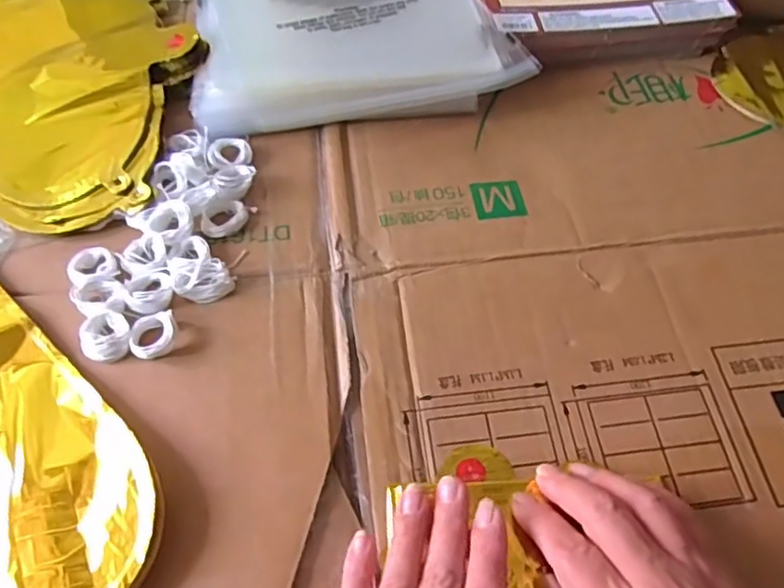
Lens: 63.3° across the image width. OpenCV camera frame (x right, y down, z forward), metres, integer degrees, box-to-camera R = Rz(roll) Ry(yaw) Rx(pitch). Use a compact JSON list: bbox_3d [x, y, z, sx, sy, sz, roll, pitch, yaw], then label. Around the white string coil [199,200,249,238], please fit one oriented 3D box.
[{"bbox_3d":[-0.108,-0.049,0.411,0.030,0.010,0.022,-25,61,-15],"label":"white string coil"}]

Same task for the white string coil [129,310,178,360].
[{"bbox_3d":[-0.137,0.024,0.365,0.025,0.010,0.026,-6,57,-3],"label":"white string coil"}]

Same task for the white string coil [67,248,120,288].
[{"bbox_3d":[-0.183,-0.018,0.388,0.028,0.005,0.028,0,57,0],"label":"white string coil"}]

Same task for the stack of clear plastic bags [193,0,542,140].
[{"bbox_3d":[-0.042,-0.224,0.510,0.227,0.034,0.246,-12,58,-8],"label":"stack of clear plastic bags"}]

